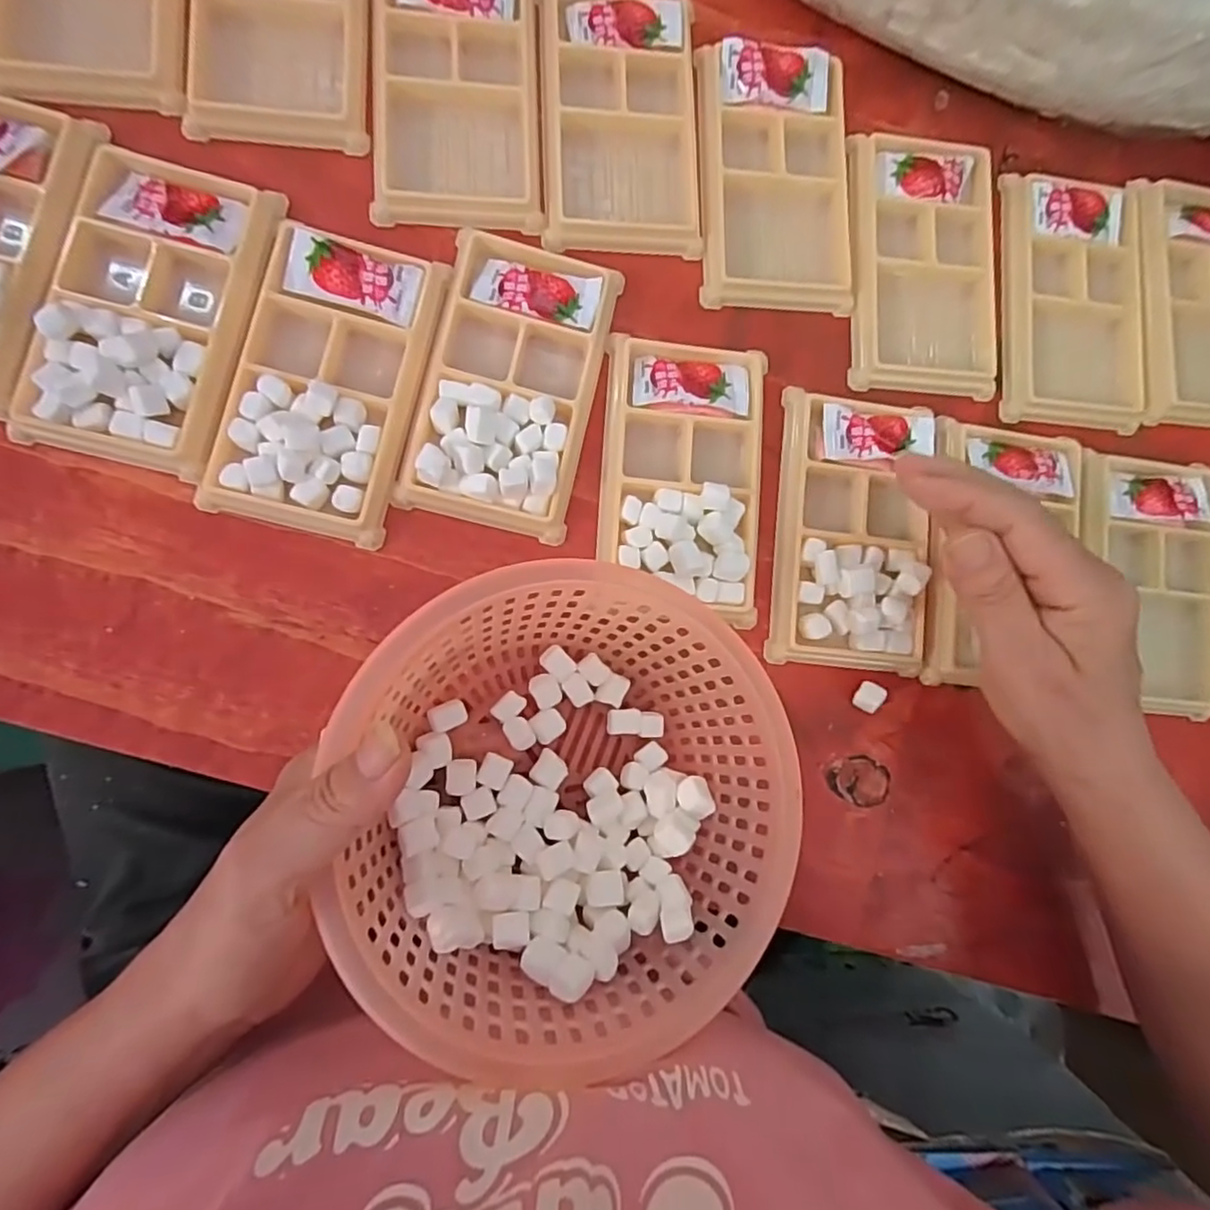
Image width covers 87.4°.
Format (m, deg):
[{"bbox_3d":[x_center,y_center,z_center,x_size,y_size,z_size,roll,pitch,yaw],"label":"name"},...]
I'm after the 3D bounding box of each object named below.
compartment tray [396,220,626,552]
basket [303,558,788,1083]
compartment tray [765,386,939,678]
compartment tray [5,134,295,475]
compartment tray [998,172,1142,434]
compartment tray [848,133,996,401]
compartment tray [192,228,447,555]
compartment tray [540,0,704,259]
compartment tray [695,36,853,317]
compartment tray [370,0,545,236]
[{"bbox_3d":[-0.043,-0.103,0.289,0.076,0.016,0.131,13,86,-7],"label":"compartment tray"},{"bbox_3d":[-0.010,0.071,0.248,0.157,0.082,0.167,0,87,-7],"label":"basket"},{"bbox_3d":[0.125,-0.037,0.309,0.075,0.017,0.133,6,85,-7],"label":"compartment tray"},{"bbox_3d":[-0.197,-0.128,0.272,0.079,0.013,0.132,14,84,-6],"label":"compartment tray"},{"bbox_3d":[0.255,-0.165,0.349,0.077,0.020,0.132,2,85,-7],"label":"compartment tray"},{"bbox_3d":[0.168,-0.179,0.336,0.078,0.013,0.131,1,85,-8],"label":"compartment tray"},{"bbox_3d":[-0.124,-0.099,0.280,0.075,0.015,0.130,14,84,-6],"label":"compartment tray"},{"bbox_3d":[0.009,-0.240,0.315,0.078,0.016,0.127,-2,86,-8],"label":"compartment tray"},{"bbox_3d":[0.088,-0.217,0.322,0.076,0.014,0.130,-1,86,-8],"label":"compartment tray"},{"bbox_3d":[-0.070,-0.247,0.304,0.078,0.015,0.127,-1,86,-8],"label":"compartment tray"}]

